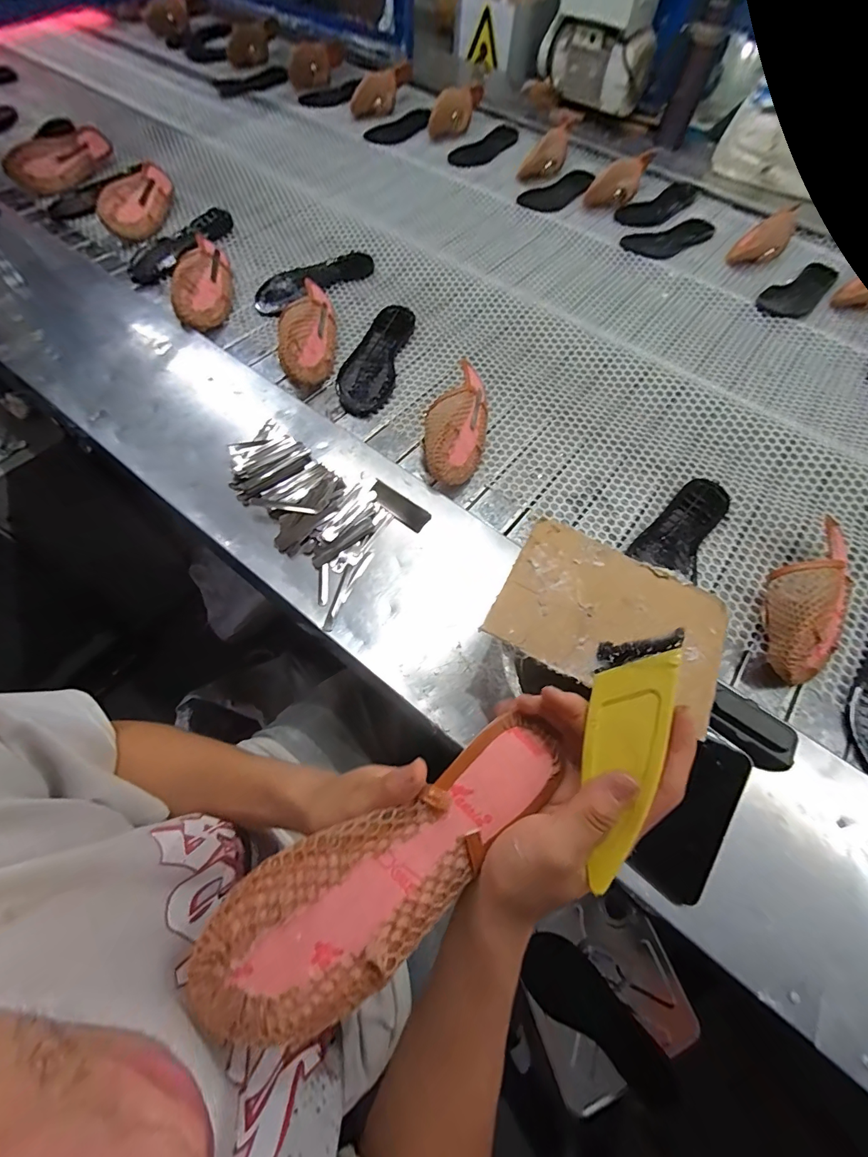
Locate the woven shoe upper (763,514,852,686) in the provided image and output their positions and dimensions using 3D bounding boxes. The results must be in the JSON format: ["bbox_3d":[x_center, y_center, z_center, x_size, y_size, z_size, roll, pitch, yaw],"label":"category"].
[{"bbox_3d":[0.454,0.028,0.504,0.086,0.067,0.213,27,66,11],"label":"woven shoe upper"}]

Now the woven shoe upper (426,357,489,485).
[{"bbox_3d":[0.035,-0.225,0.614,0.085,0.077,0.203,13,64,4],"label":"woven shoe upper"}]

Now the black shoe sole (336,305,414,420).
[{"bbox_3d":[-0.096,-0.379,0.714,0.089,0.026,0.249,16,64,6],"label":"black shoe sole"}]

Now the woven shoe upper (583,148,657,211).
[{"bbox_3d":[0.429,-0.899,0.939,0.188,0.065,0.064,-33,68,4],"label":"woven shoe upper"}]

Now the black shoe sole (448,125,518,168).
[{"bbox_3d":[0.131,-1.095,1.063,0.082,0.027,0.232,39,68,16],"label":"black shoe sole"}]

